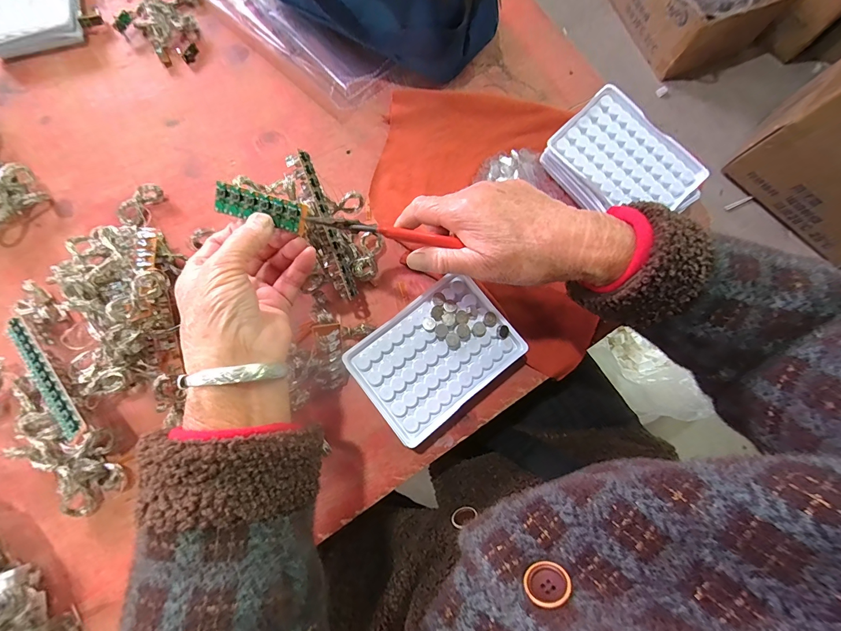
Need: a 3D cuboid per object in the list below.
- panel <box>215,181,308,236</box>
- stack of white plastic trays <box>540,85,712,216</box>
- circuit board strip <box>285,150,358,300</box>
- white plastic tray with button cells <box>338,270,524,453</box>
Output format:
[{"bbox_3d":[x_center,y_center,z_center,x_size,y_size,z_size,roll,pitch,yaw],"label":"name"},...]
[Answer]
[{"bbox_3d":[-0.112,-0.075,0.254,0.063,0.004,0.020,16,108,-4],"label":"panel"},{"bbox_3d":[0.194,-0.143,0.349,0.094,0.029,0.132,-42,82,-7],"label":"stack of white plastic trays"},{"bbox_3d":[-0.076,-0.069,0.288,0.016,0.014,0.117,-19,100,-3],"label":"circuit board strip"},{"bbox_3d":[0.014,0.035,0.314,0.128,0.029,0.094,-38,82,-6],"label":"white plastic tray with button cells"}]

